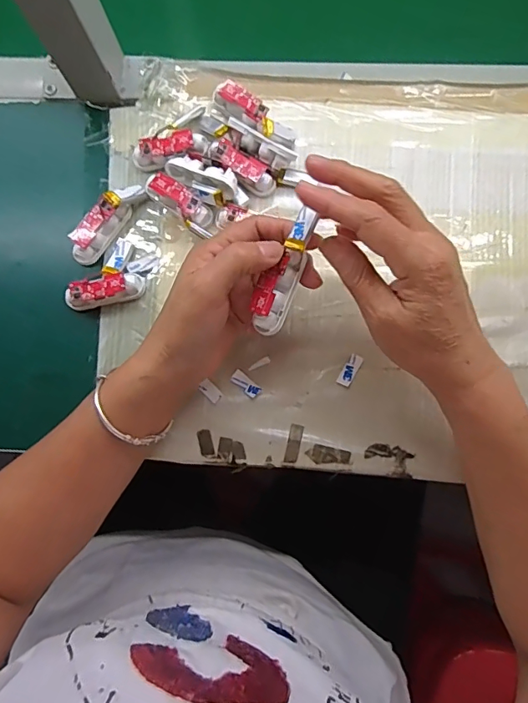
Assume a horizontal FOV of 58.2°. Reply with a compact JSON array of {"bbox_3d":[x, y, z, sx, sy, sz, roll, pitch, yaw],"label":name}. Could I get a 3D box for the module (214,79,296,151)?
[{"bbox_3d":[-0.008,-0.195,0.386,0.081,0.019,0.024,43,85,7],"label":"module"}]

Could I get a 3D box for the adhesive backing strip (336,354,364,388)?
[{"bbox_3d":[0.067,0.015,0.369,0.011,0.004,0.025,30,86,11],"label":"adhesive backing strip"}]

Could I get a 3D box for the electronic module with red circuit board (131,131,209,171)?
[{"bbox_3d":[-0.077,-0.166,0.387,0.062,0.018,0.018,-15,81,0],"label":"electronic module with red circuit board"}]

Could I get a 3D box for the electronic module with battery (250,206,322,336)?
[{"bbox_3d":[0.014,-0.051,0.311,0.022,0.021,0.083,24,101,6],"label":"electronic module with battery"}]

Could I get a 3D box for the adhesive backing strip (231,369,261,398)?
[{"bbox_3d":[-0.014,0.026,0.370,0.024,0.004,0.011,39,84,7],"label":"adhesive backing strip"}]

